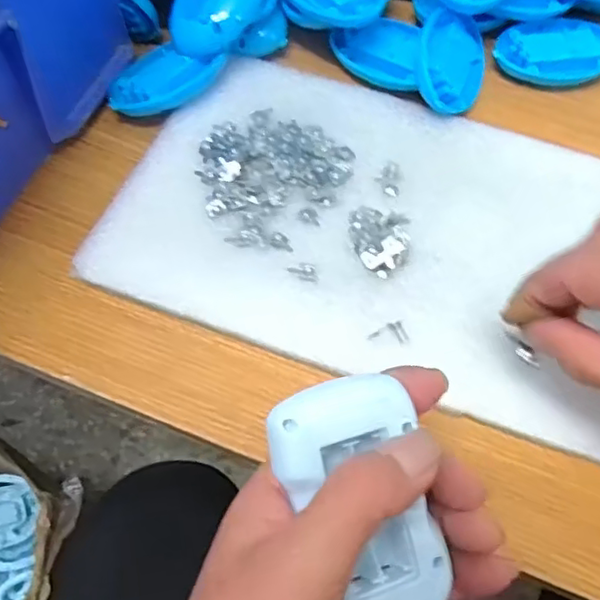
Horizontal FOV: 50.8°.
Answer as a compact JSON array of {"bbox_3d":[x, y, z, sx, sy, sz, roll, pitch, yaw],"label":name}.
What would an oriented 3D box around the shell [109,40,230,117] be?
[{"bbox_3d":[-0.083,-0.139,0.391,0.074,0.013,0.036,-36,68,-19],"label":"shell"}]

